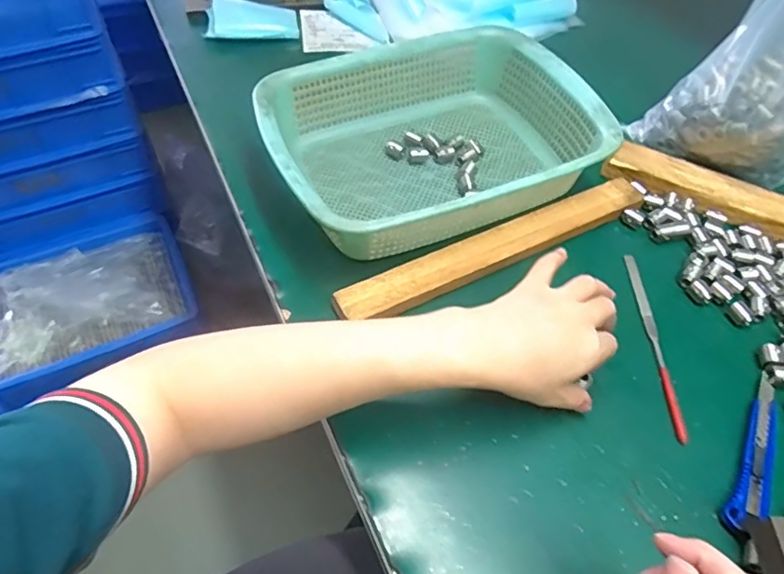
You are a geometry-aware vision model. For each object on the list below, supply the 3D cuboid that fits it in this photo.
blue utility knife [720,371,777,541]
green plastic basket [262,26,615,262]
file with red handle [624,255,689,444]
[{"bbox_3d":[0.262,0.117,0.389,0.025,0.011,0.130,28,59,16],"label":"blue utility knife"},{"bbox_3d":[0.037,-0.136,0.517,0.288,0.083,0.214,-20,58,-15],"label":"green plastic basket"},{"bbox_3d":[0.215,0.043,0.449,0.010,0.009,0.173,2,55,-1],"label":"file with red handle"}]

